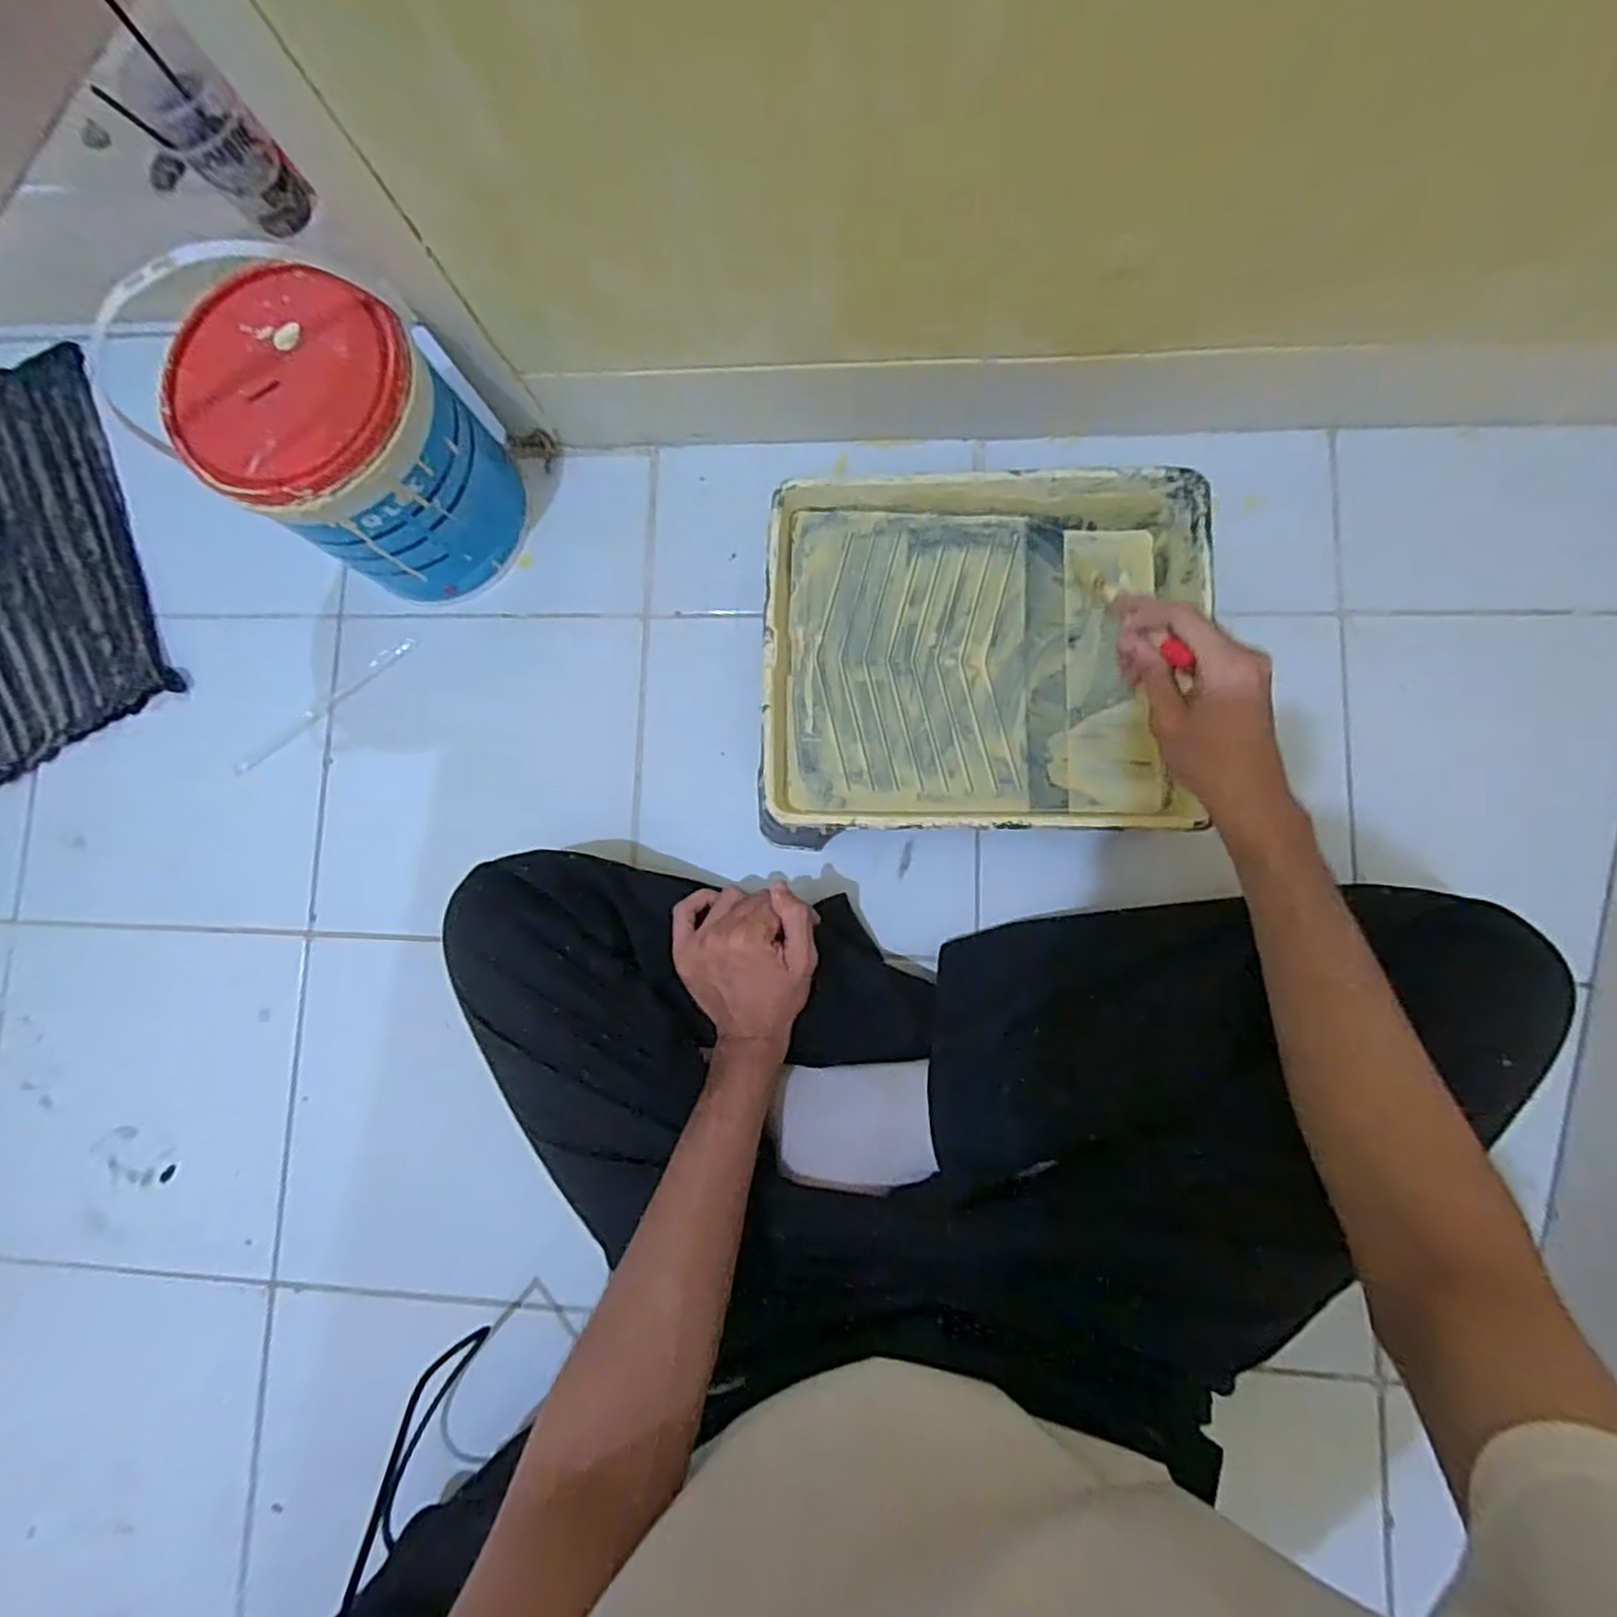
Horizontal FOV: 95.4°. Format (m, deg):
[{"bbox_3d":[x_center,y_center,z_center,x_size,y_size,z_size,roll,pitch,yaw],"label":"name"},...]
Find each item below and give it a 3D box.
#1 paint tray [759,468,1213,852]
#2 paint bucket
[{"bbox_3d":[0.137,-0.120,0.604,0.342,0.072,0.286,0,86,4],"label":"paint tray"},{"bbox_3d":[-0.347,-0.289,0.580,0.172,0.223,0.172,0,86,4],"label":"paint bucket"}]

